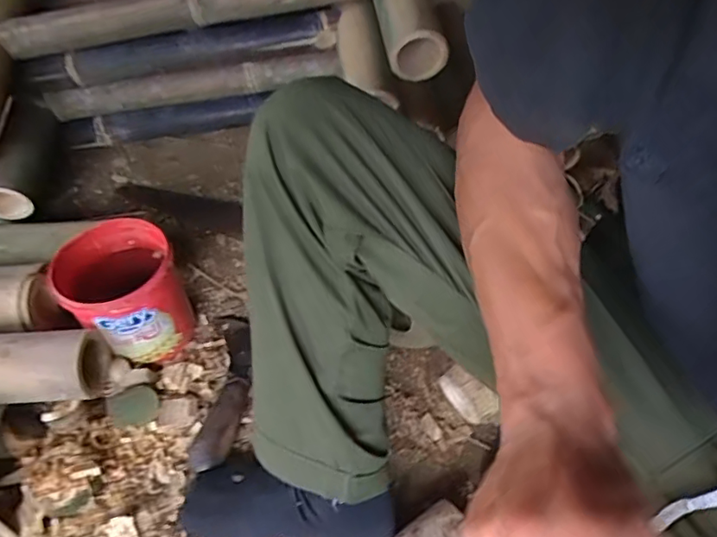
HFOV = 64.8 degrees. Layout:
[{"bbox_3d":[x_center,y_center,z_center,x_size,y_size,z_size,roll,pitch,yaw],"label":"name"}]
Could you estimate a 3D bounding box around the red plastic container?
[{"bbox_3d":[-0.303,0.034,0.744,0.137,0.152,0.142,-2,50,2],"label":"red plastic container"}]

